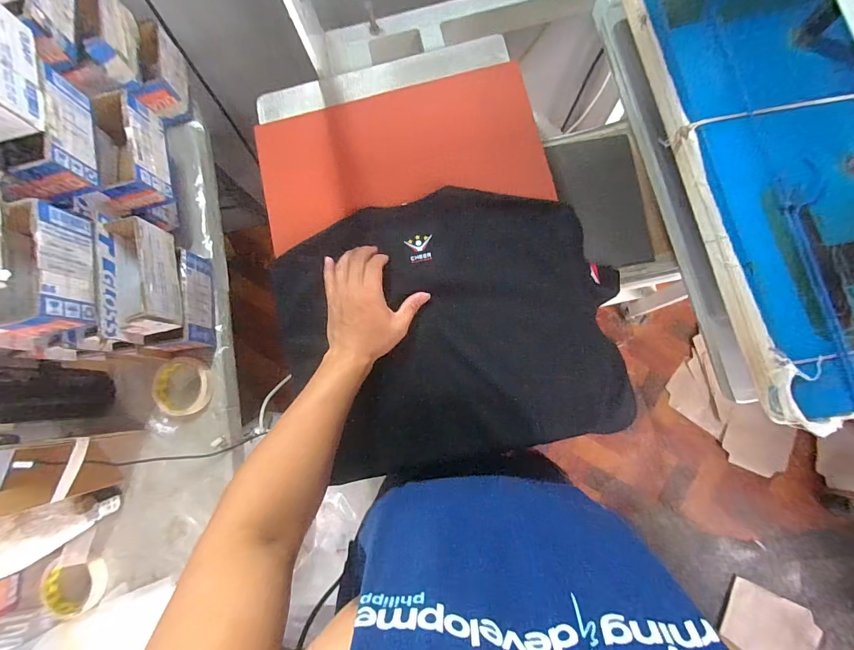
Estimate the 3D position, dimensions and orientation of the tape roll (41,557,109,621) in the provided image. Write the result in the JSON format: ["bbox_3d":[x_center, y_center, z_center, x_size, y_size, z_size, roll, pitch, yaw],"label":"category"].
[{"bbox_3d":[-0.574,0.426,0.625,0.098,0.028,0.096,0,81,1],"label":"tape roll"}]

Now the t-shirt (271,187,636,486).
[{"bbox_3d":[0.021,0.005,0.502,0.423,0.081,0.336,-11,81,-1],"label":"t-shirt"}]

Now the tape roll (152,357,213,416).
[{"bbox_3d":[-0.417,0.104,0.654,0.101,0.017,0.096,0,81,1],"label":"tape roll"}]

